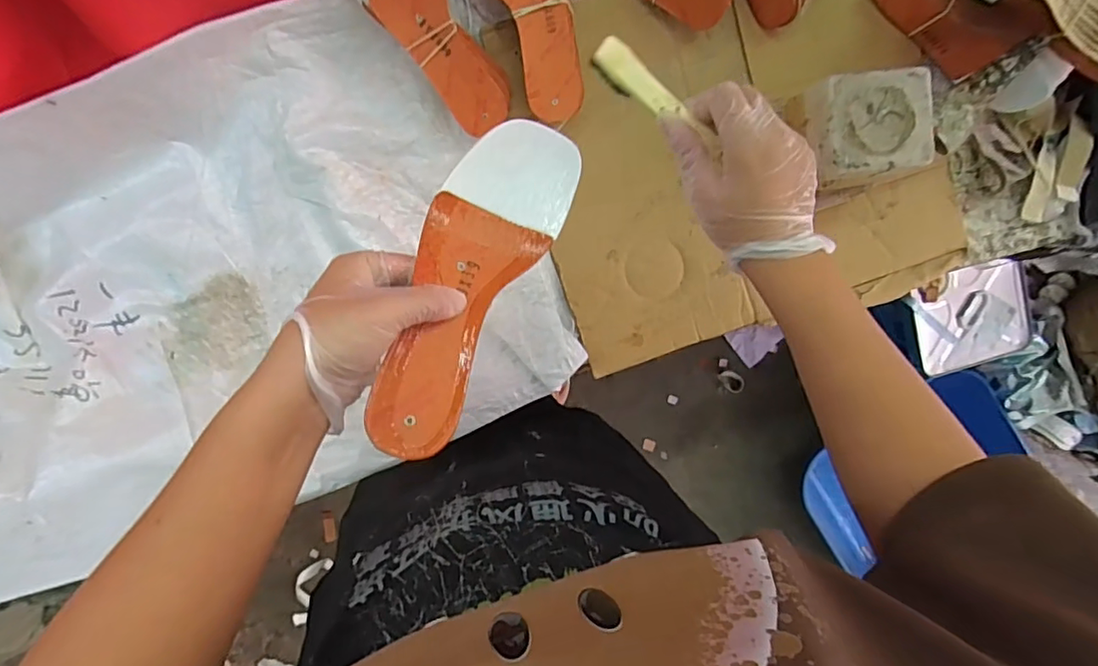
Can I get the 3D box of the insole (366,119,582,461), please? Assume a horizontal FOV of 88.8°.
[{"bbox_3d":[-0.050,-0.036,0.370,0.082,0.029,0.238,22,71,-6],"label":"insole"}]

